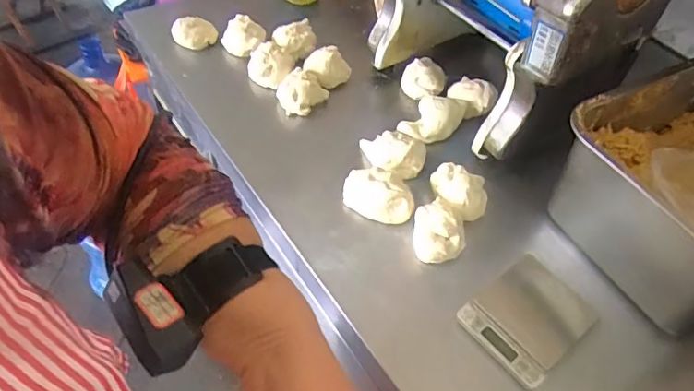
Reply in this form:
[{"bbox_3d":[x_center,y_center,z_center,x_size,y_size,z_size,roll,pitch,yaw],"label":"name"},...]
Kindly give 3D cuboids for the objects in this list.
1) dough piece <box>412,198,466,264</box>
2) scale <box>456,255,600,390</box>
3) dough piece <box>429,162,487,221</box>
[{"bbox_3d":[0.109,0.039,0.612,0.064,0.036,0.074,9,50,1],"label":"dough piece"},{"bbox_3d":[0.197,0.130,0.562,0.123,0.020,0.101,-31,60,-27],"label":"scale"},{"bbox_3d":[0.140,-0.005,0.654,0.073,0.035,0.060,18,51,9],"label":"dough piece"}]

